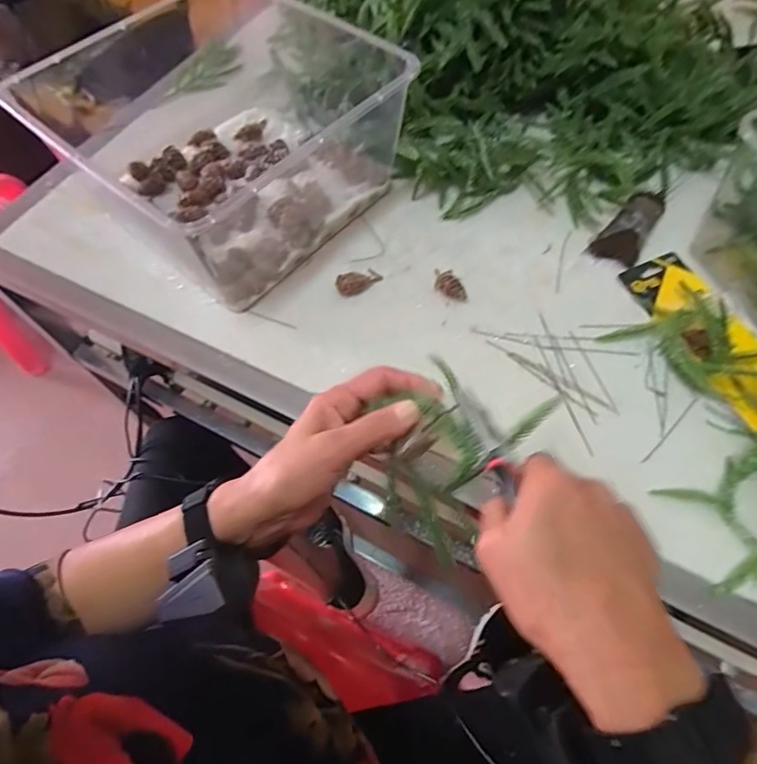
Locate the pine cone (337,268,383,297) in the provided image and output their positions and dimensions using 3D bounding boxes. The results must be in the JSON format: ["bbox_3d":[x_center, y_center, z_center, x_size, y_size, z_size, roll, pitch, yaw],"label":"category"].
[{"bbox_3d":[-0.020,-0.108,0.523,0.051,0.017,0.022,-18,63,-27],"label":"pine cone"}]

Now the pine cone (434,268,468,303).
[{"bbox_3d":[0.074,-0.101,0.519,0.019,0.022,0.044,-35,67,-16],"label":"pine cone"}]

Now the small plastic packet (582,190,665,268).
[{"bbox_3d":[0.282,-0.174,0.550,0.047,0.020,0.105,32,68,16],"label":"small plastic packet"}]

